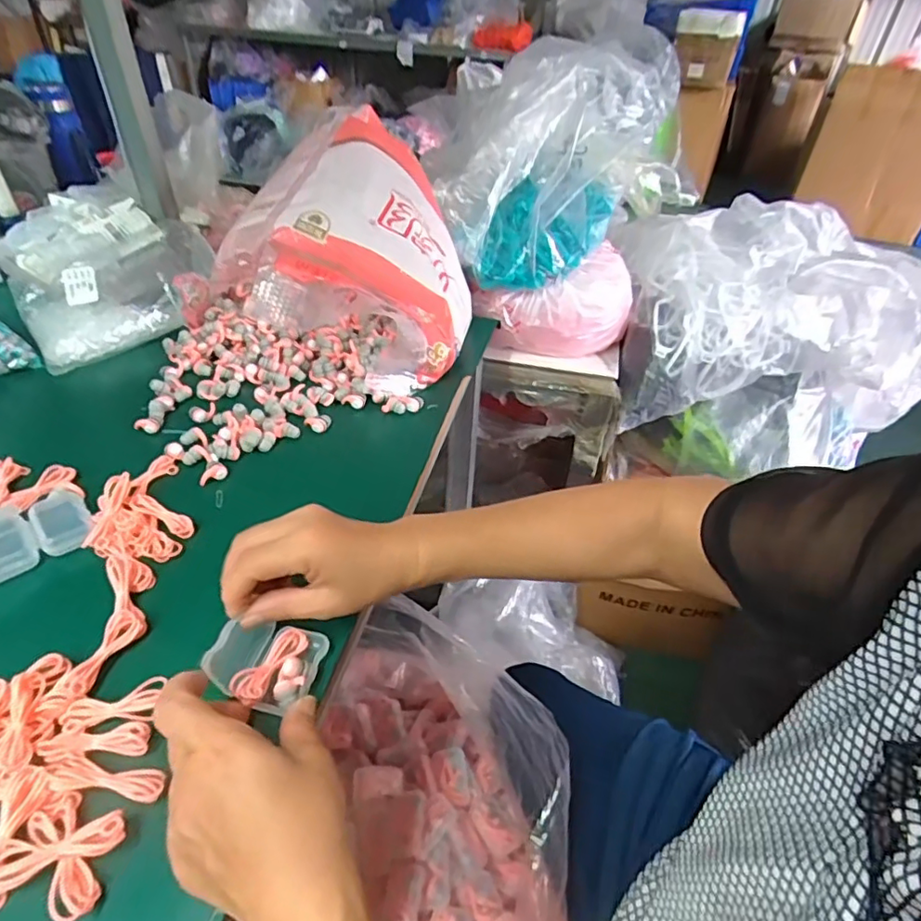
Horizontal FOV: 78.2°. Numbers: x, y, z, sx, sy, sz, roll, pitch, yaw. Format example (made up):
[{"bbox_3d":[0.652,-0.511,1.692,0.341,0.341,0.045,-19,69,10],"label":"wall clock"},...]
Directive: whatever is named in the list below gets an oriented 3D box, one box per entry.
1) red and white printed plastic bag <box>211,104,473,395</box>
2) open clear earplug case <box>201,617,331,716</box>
[{"bbox_3d":[-0.102,-0.232,0.621,0.262,0.181,0.237,24,45,22],"label":"red and white printed plastic bag"},{"bbox_3d":[-0.124,0.121,0.349,0.068,0.036,0.057,8,41,5],"label":"open clear earplug case"}]

